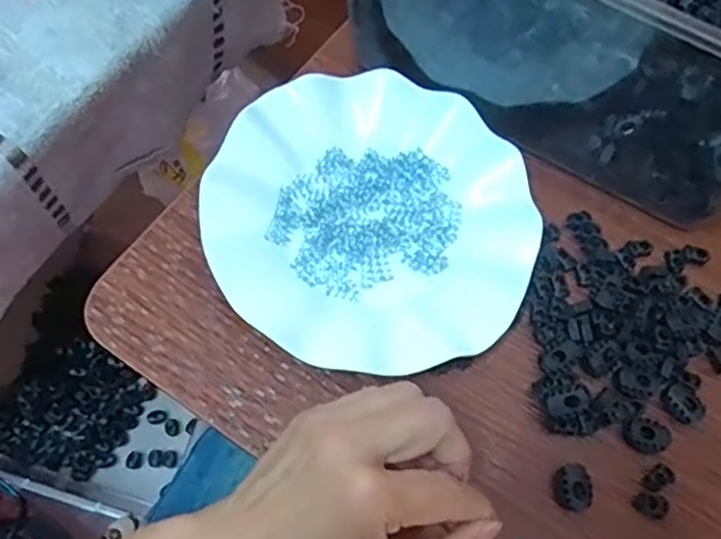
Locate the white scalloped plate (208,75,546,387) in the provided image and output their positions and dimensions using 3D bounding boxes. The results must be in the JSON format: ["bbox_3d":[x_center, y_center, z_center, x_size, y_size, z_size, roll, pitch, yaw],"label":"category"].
[{"bbox_3d":[0.007,-0.029,0.361,0.177,0.029,0.180,2,68,-5],"label":"white scalloped plate"}]

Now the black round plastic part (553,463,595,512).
[{"bbox_3d":[0.108,0.112,0.320,0.020,0.011,0.022,2,68,-5],"label":"black round plastic part"}]

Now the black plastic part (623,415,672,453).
[{"bbox_3d":[0.152,0.088,0.333,0.022,0.009,0.019,-3,68,-7],"label":"black plastic part"}]

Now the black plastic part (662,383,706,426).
[{"bbox_3d":[0.175,0.074,0.343,0.022,0.012,0.018,39,69,10],"label":"black plastic part"}]

